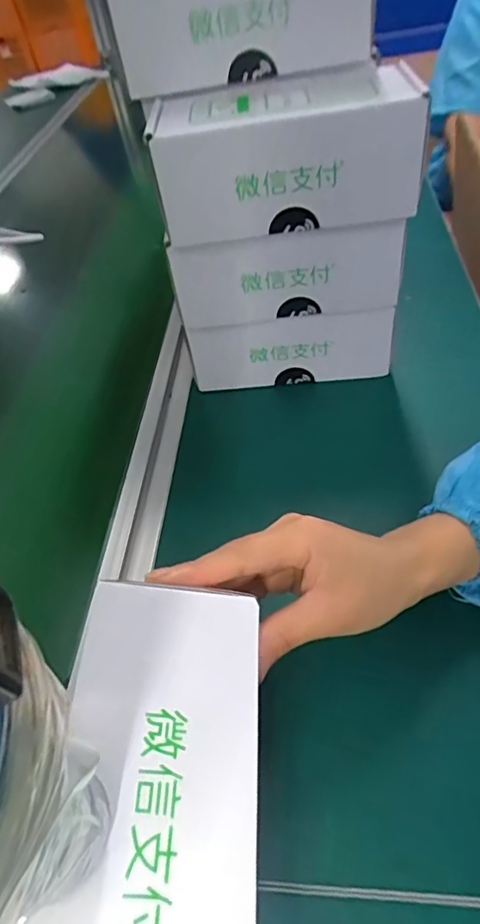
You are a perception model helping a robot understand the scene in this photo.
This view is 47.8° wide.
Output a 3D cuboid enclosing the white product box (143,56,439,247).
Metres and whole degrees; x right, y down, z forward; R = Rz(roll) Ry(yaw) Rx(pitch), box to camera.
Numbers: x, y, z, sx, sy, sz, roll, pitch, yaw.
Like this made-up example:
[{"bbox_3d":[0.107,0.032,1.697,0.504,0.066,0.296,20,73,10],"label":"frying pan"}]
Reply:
[{"bbox_3d":[0.035,-0.240,0.413,0.194,0.079,0.123,-9,47,3],"label":"white product box"}]

